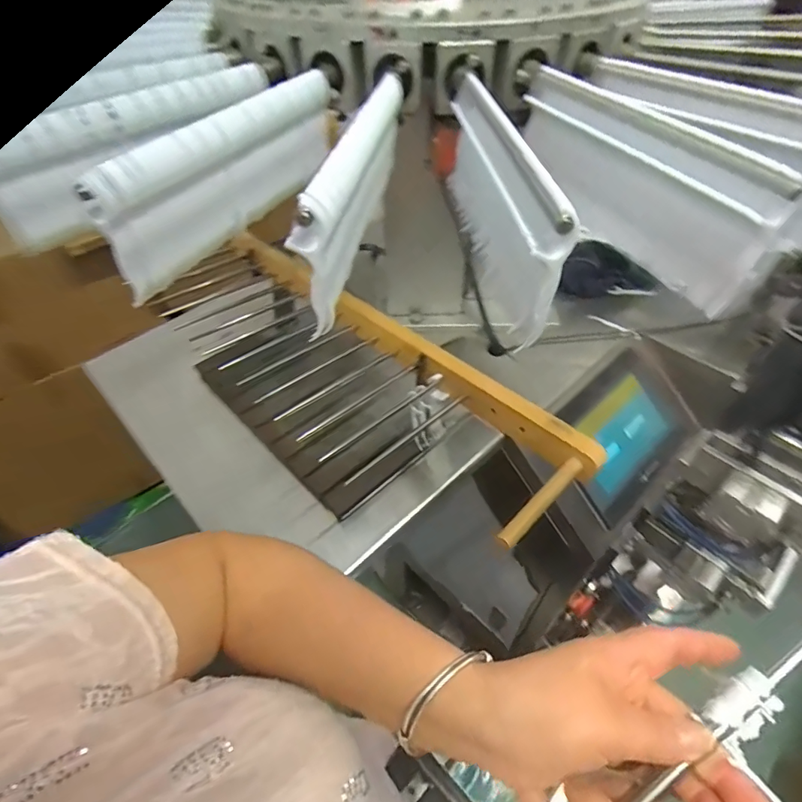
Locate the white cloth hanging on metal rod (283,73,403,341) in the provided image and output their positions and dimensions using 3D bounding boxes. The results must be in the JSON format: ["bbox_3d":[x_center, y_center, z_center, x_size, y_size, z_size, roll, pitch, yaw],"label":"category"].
[{"bbox_3d":[-0.024,-0.132,0.281,0.016,0.068,0.210,6,47,8],"label":"white cloth hanging on metal rod"}]

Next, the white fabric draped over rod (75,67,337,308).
[{"bbox_3d":[-0.113,-0.154,0.312,0.032,0.077,0.214,18,50,18],"label":"white fabric draped over rod"}]

